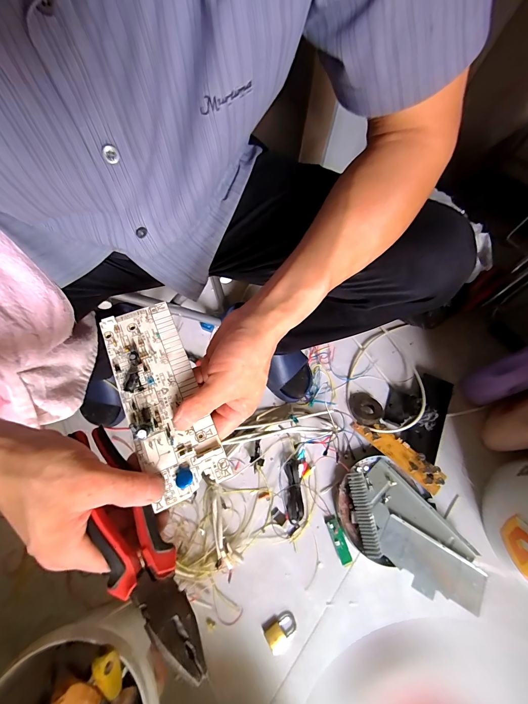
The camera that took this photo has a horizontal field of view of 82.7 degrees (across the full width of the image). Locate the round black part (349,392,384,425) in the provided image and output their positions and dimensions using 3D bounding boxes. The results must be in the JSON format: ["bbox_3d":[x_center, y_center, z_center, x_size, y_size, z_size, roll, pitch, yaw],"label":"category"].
[{"bbox_3d":[0.237,0.130,0.699,0.065,0.025,0.081,-5,47,-10],"label":"round black part"}]

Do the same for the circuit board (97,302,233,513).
[{"bbox_3d":[-0.098,0.038,0.282,0.068,0.012,0.188,-23,70,-11],"label":"circuit board"}]

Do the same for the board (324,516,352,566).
[{"bbox_3d":[0.149,0.376,0.603,0.024,0.007,0.086,-20,71,-10],"label":"board"}]

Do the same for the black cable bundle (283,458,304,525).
[{"bbox_3d":[0.063,0.290,0.629,0.033,0.017,0.121,-2,69,-4],"label":"black cable bundle"}]

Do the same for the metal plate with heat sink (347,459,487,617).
[{"bbox_3d":[0.281,0.363,0.598,0.165,0.043,0.296,-36,74,-15],"label":"metal plate with heat sink"}]

